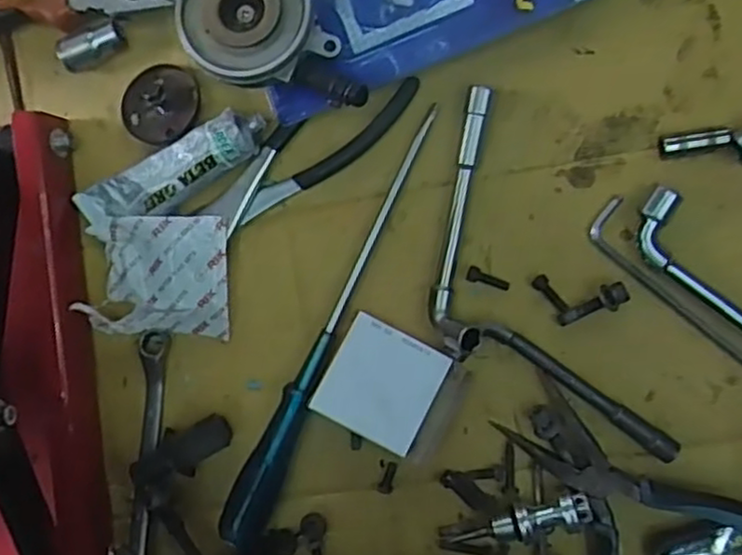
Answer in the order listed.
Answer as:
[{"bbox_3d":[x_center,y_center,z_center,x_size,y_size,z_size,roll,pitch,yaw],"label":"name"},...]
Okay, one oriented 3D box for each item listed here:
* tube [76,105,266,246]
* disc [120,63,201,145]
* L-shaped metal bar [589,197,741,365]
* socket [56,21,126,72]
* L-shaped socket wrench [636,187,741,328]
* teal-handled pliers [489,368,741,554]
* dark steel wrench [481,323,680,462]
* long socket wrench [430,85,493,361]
[{"bbox_3d":[-0.122,-0.062,0.441,0.127,0.025,0.036,-24,90,6],"label":"tube"},{"bbox_3d":[-0.129,-0.108,0.446,0.051,0.013,0.049,-1,85,12],"label":"disc"},{"bbox_3d":[0.192,0.018,0.424,0.158,0.008,0.027,45,96,2],"label":"L-shaped metal bar"},{"bbox_3d":[-0.170,-0.142,0.445,0.040,0.021,0.017,-17,91,6],"label":"socket"},{"bbox_3d":[0.209,0.017,0.420,0.034,0.019,0.156,-40,88,6],"label":"L-shaped socket wrench"},{"bbox_3d":[0.155,0.138,0.425,0.120,0.031,0.176,-43,88,6],"label":"teal-handled pliers"},{"bbox_3d":[0.124,0.066,0.436,0.133,0.021,0.014,35,95,3],"label":"dark steel wrench"},{"bbox_3d":[0.053,-0.031,0.424,0.028,0.034,0.159,5,93,5],"label":"long socket wrench"}]

